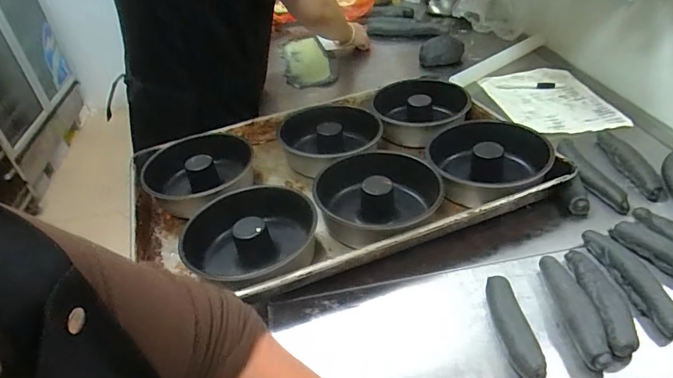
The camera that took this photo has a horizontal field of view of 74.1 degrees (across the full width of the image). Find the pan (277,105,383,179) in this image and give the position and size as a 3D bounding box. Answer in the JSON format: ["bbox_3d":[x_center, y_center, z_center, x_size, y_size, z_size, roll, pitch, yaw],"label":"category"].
[{"bbox_3d":[-0.010,-0.083,0.760,0.172,0.060,0.180,-6,38,0],"label":"pan"}]

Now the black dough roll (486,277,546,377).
[{"bbox_3d":[0.184,0.146,0.468,0.033,0.032,0.113,-8,38,-2],"label":"black dough roll"}]

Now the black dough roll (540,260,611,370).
[{"bbox_3d":[0.253,0.129,0.482,0.030,0.026,0.138,-4,38,3],"label":"black dough roll"}]

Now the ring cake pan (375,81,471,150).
[{"bbox_3d":[0.150,-0.139,0.802,0.166,0.052,0.175,-1,38,6],"label":"ring cake pan"}]

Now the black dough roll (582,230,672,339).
[{"bbox_3d":[0.334,0.100,0.506,0.034,0.023,0.142,-10,38,-6],"label":"black dough roll"}]

